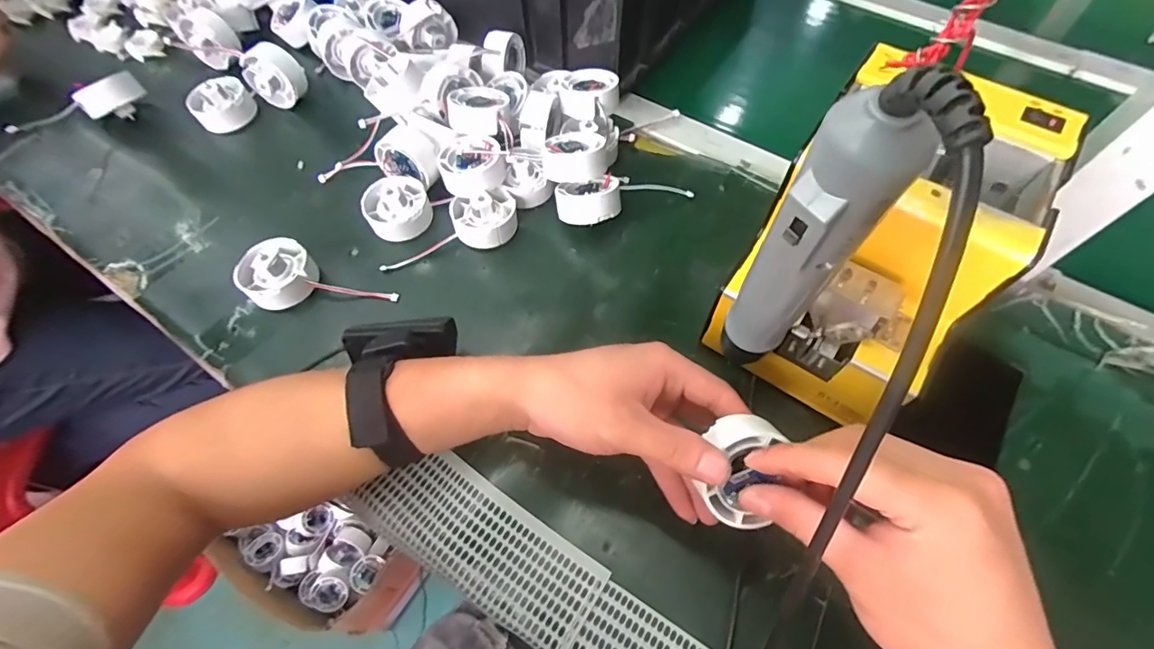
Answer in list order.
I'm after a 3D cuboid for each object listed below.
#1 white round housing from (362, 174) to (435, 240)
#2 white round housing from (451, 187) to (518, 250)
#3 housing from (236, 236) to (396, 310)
[{"bbox_3d":[-0.159,-0.108,0.442,0.055,0.032,0.060,0,61,0],"label":"white round housing"},{"bbox_3d":[-0.078,-0.092,0.434,0.055,0.032,0.048,-15,62,-8],"label":"white round housing"},{"bbox_3d":[-0.212,-0.030,0.401,0.117,0.032,0.055,20,63,11],"label":"housing"}]

